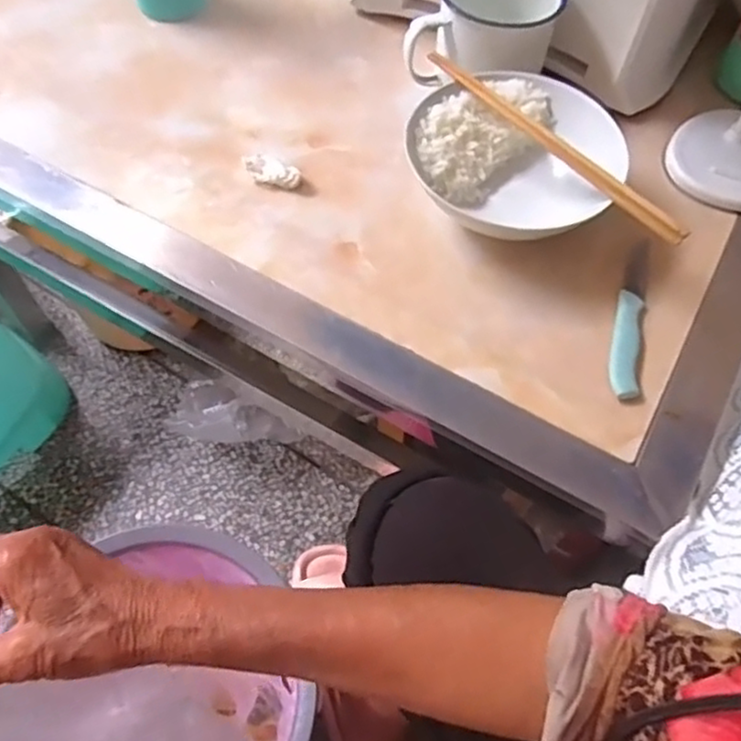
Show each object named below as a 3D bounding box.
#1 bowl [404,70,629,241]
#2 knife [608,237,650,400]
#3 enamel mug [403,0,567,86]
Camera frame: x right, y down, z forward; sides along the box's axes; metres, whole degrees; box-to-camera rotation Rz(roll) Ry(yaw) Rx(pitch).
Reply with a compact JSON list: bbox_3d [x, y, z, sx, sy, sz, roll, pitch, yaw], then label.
[{"bbox_3d":[0.107,-0.155,0.506,0.147,0.060,0.125,33,65,15],"label":"bowl"},{"bbox_3d":[0.181,-0.038,0.473,0.020,0.008,0.132,15,61,6],"label":"knife"},{"bbox_3d":[0.087,-0.270,0.551,0.117,0.087,0.082,-14,62,-10],"label":"enamel mug"}]

